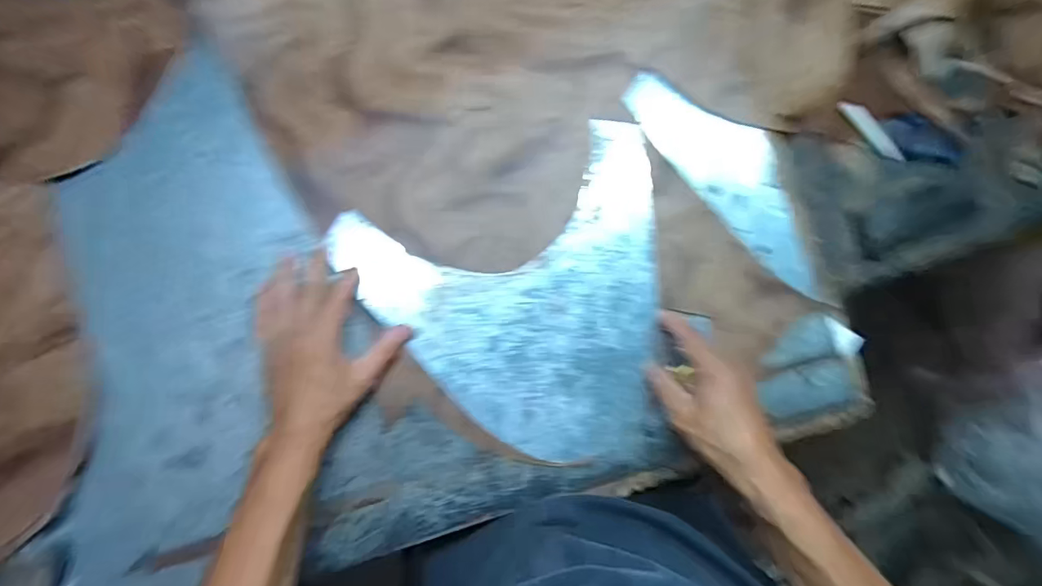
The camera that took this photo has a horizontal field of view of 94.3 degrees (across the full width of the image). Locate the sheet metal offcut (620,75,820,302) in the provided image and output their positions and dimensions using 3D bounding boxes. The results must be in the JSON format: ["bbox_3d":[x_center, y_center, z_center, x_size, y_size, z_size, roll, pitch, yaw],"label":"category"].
[{"bbox_3d":[0.215,-0.124,0.478,0.094,0.028,0.256,-41,92,-8],"label":"sheet metal offcut"}]

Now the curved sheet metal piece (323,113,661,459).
[{"bbox_3d":[0.024,0.018,0.452,0.293,0.015,0.287,-24,86,-5],"label":"curved sheet metal piece"}]

